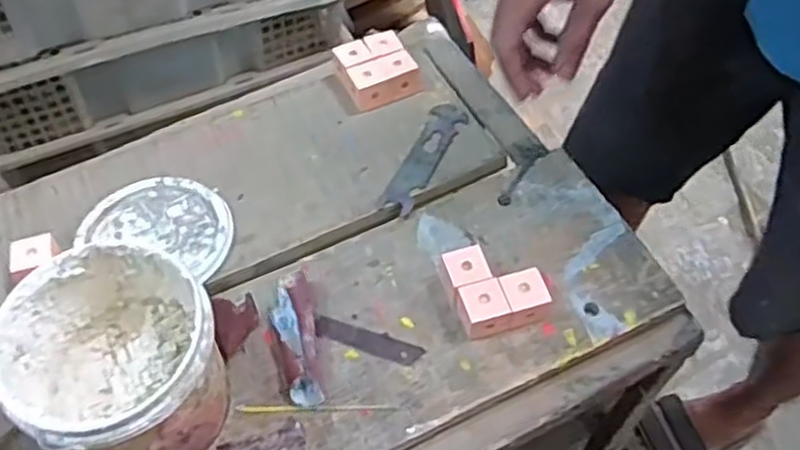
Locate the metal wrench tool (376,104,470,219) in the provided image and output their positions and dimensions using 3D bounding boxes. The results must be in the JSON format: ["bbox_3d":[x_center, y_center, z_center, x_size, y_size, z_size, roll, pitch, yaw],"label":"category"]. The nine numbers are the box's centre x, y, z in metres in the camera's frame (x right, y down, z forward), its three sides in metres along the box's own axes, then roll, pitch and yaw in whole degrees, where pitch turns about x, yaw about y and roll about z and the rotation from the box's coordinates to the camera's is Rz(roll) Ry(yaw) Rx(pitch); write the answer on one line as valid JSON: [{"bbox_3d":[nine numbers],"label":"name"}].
[{"bbox_3d":[0.021,-0.061,0.665,0.035,0.006,0.133,23,57,15],"label":"metal wrench tool"}]

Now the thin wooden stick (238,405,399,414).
[{"bbox_3d":[-0.059,0.130,0.538,0.113,0.004,0.006,1,55,0],"label":"thin wooden stick"}]

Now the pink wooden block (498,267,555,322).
[{"bbox_3d":[0.093,0.055,0.568,0.032,0.031,0.033,-12,56,-10],"label":"pink wooden block"}]

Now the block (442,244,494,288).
[{"bbox_3d":[0.050,0.038,0.580,0.032,0.030,0.033,-13,56,-10],"label":"block"}]

